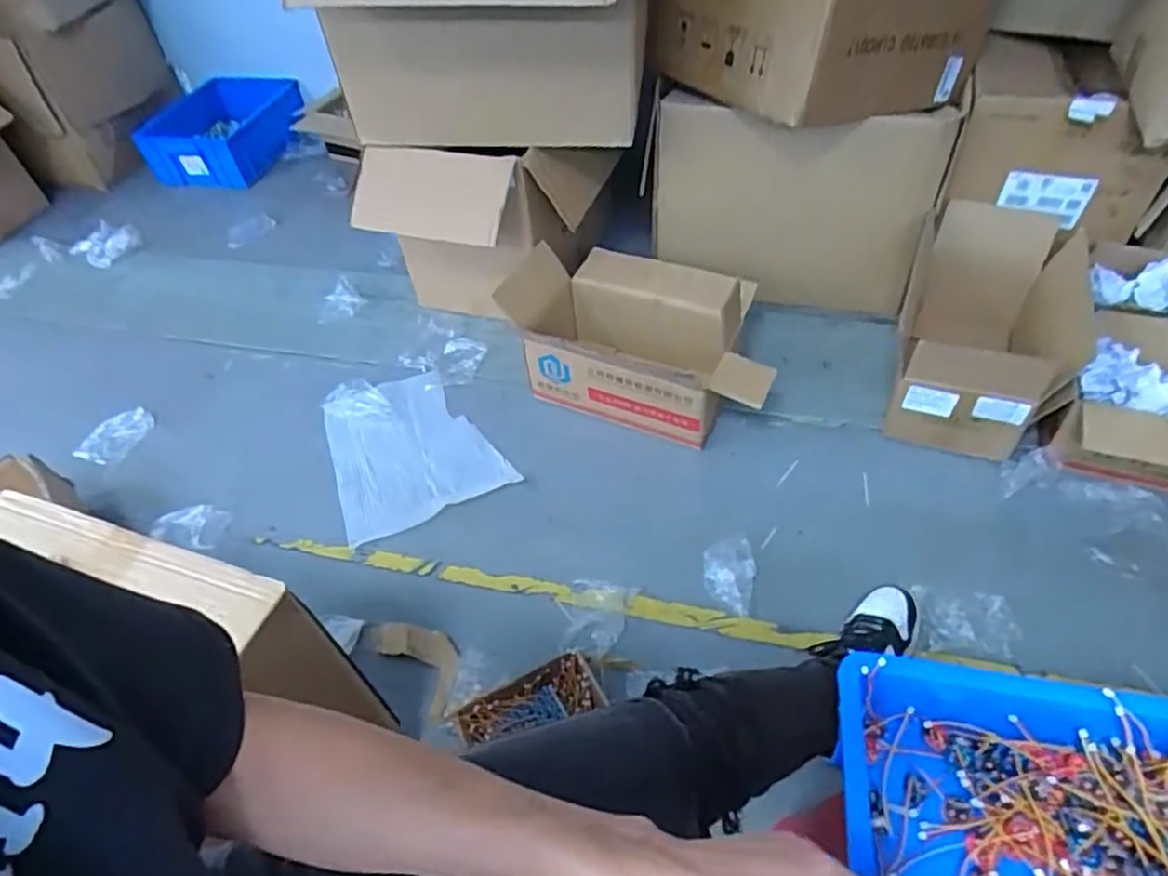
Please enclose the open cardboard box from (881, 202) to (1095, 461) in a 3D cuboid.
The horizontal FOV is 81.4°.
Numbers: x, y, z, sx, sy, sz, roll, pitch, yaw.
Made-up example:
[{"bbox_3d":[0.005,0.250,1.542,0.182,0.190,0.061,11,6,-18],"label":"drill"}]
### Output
[{"bbox_3d":[0.766,-0.205,1.289,0.310,0.230,0.455,17,52,20],"label":"open cardboard box"}]

